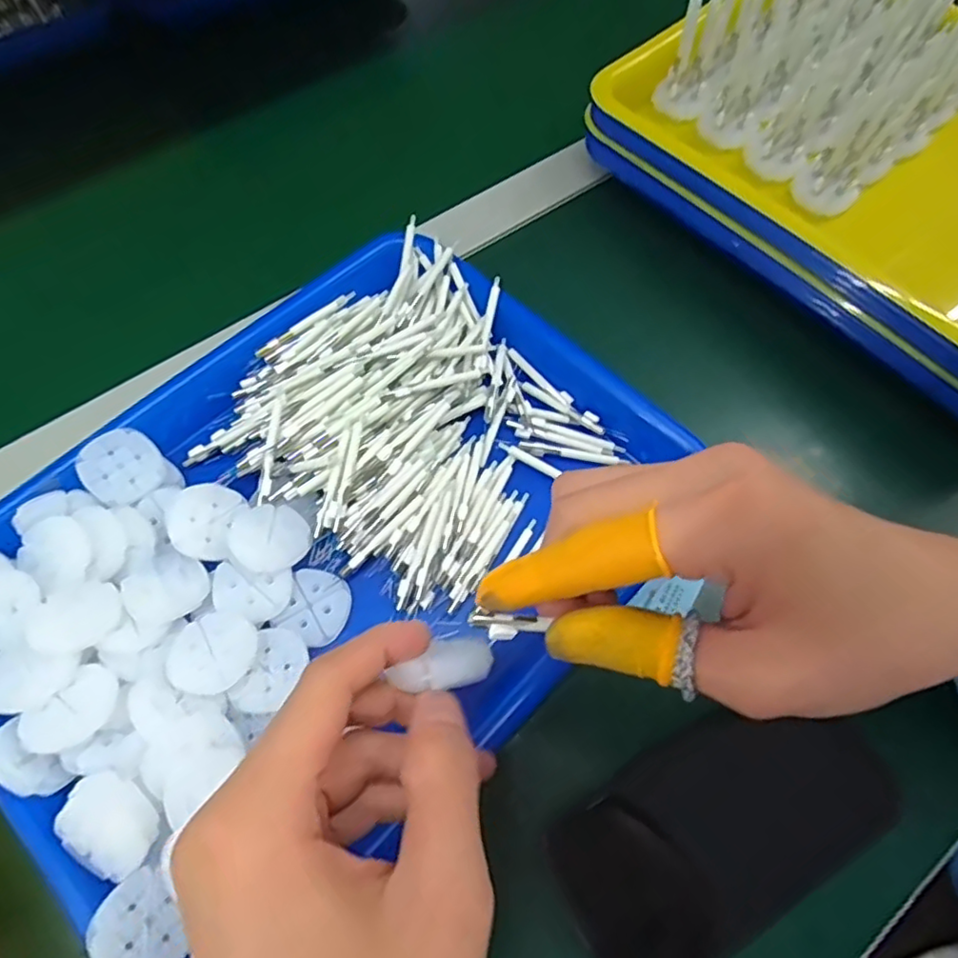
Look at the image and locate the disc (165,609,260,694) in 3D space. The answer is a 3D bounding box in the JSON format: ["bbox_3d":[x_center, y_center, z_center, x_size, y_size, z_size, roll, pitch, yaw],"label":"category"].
[{"bbox_3d":[-0.115,0.075,0.268,0.036,0.006,0.031,-37,91,-29],"label":"disc"}]

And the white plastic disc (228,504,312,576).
[{"bbox_3d":[-0.100,0.025,0.294,0.033,0.008,0.037,-34,70,-16],"label":"white plastic disc"}]

